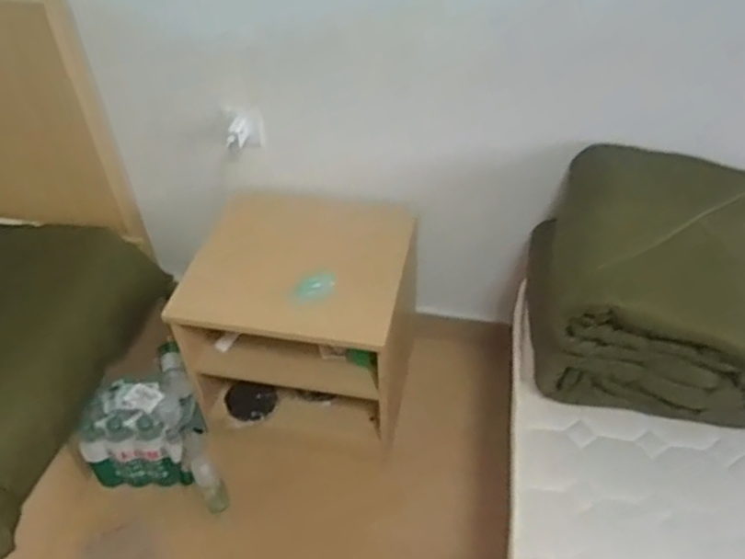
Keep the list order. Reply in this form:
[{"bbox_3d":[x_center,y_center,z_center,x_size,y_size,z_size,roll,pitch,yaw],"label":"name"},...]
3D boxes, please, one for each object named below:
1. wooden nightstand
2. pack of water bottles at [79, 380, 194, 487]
[{"bbox_3d":[-0.165,0.093,1.698,0.492,0.476,0.418,6,44,9],"label":"wooden nightstand"},{"bbox_3d":[-0.567,0.369,1.609,0.239,0.215,0.186,-9,44,-7],"label":"pack of water bottles"}]

